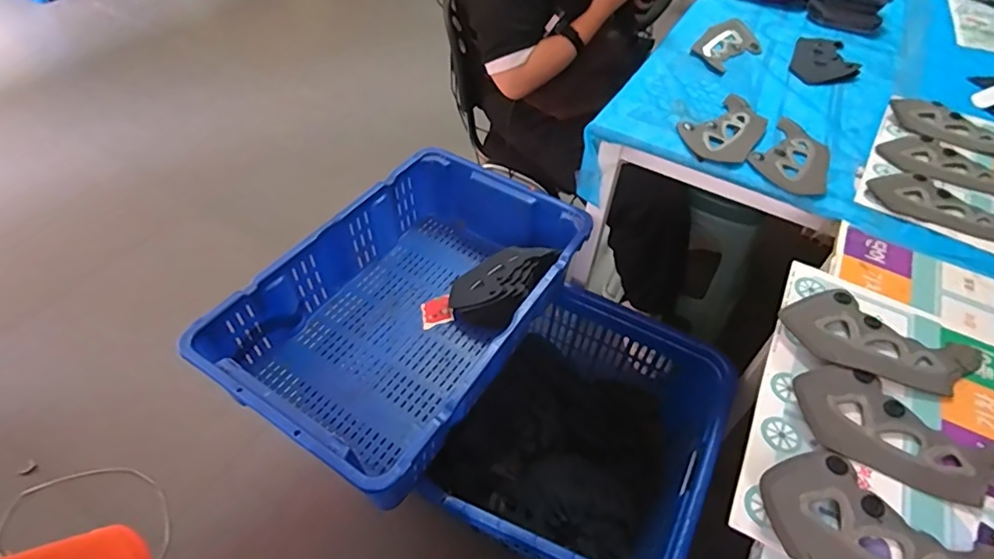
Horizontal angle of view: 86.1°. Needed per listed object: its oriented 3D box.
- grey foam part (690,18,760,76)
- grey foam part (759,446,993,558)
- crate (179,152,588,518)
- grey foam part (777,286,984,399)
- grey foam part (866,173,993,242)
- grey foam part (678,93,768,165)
[{"bbox_3d":[0.499,-0.508,1.152,0.118,0.012,0.237,36,56,24],"label":"grey foam part"},{"bbox_3d":[0.348,0.232,0.477,0.213,0.025,0.120,29,53,20],"label":"grey foam part"},{"bbox_3d":[-0.154,0.045,1.014,0.423,0.173,0.661,27,53,19],"label":"crate"},{"bbox_3d":[0.454,0.076,0.631,0.212,0.011,0.122,27,52,18],"label":"grey foam part"},{"bbox_3d":[0.685,-0.108,0.805,0.226,0.011,0.101,24,51,16],"label":"grey foam part"},{"bbox_3d":[0.399,-0.257,0.919,0.188,0.018,0.121,-34,59,-29],"label":"grey foam part"}]

